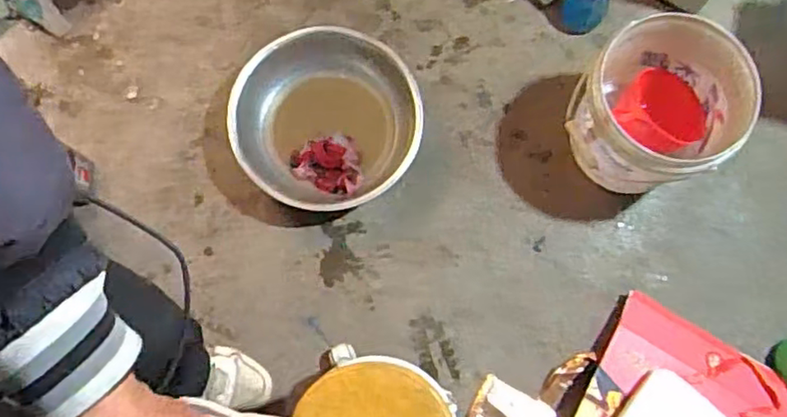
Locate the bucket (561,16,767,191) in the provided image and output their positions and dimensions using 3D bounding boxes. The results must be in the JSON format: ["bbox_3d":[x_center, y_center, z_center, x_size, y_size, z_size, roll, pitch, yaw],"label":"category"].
[{"bbox_3d":[0.459,-0.172,1.165,0.262,0.255,0.260,0,77,0],"label":"bucket"}]

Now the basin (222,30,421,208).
[{"bbox_3d":[-0.131,-0.170,1.257,0.350,0.085,0.348,0,77,0],"label":"basin"}]

